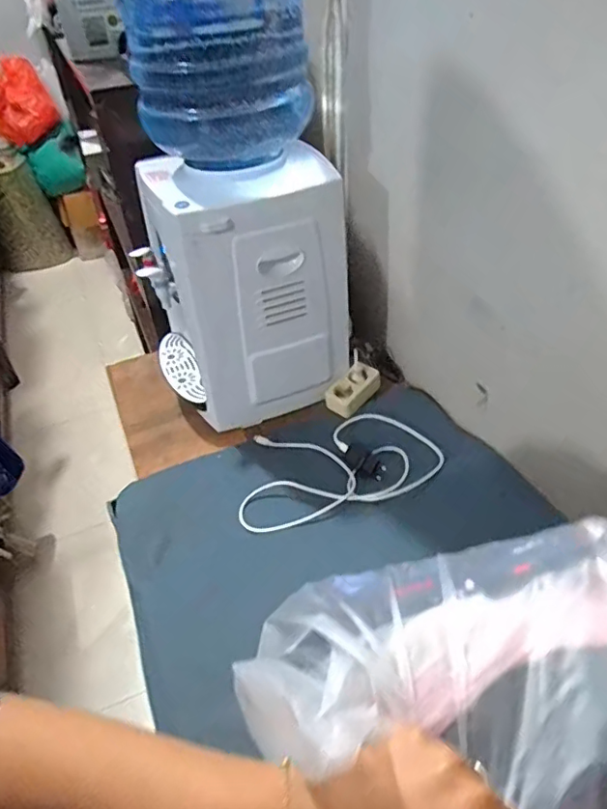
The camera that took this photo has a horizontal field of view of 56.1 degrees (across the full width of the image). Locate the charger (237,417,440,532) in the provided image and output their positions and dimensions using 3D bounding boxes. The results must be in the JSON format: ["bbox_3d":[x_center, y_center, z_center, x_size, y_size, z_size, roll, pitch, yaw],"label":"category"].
[{"bbox_3d":[0.065,0.106,0.937,0.313,0.055,0.238,1,40,7],"label":"charger"}]

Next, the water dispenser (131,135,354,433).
[{"bbox_3d":[-0.117,-0.215,1.039,0.297,0.418,0.279,-22,43,-19],"label":"water dispenser"}]

